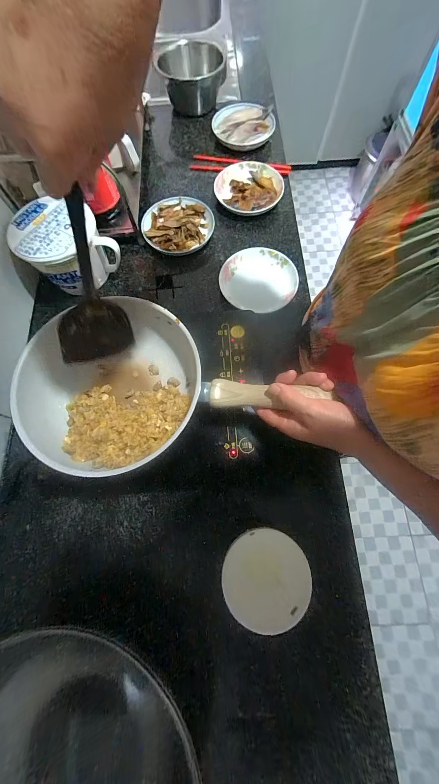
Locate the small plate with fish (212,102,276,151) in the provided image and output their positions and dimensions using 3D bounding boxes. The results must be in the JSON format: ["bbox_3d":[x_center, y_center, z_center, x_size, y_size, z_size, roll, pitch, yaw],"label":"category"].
[{"bbox_3d":[0.061,-0.671,0.678,0.142,0.038,0.132,-1,73,2],"label":"small plate with fish"}]

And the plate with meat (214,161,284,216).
[{"bbox_3d":[0.071,-0.466,0.620,0.151,0.026,0.152,-1,73,2],"label":"plate with meat"}]

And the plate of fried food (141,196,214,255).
[{"bbox_3d":[-0.090,-0.364,0.586,0.142,0.045,0.151,-1,73,2],"label":"plate of fried food"}]

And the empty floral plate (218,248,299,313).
[{"bbox_3d":[0.080,-0.224,0.545,0.140,0.026,0.150,-1,73,2],"label":"empty floral plate"}]

